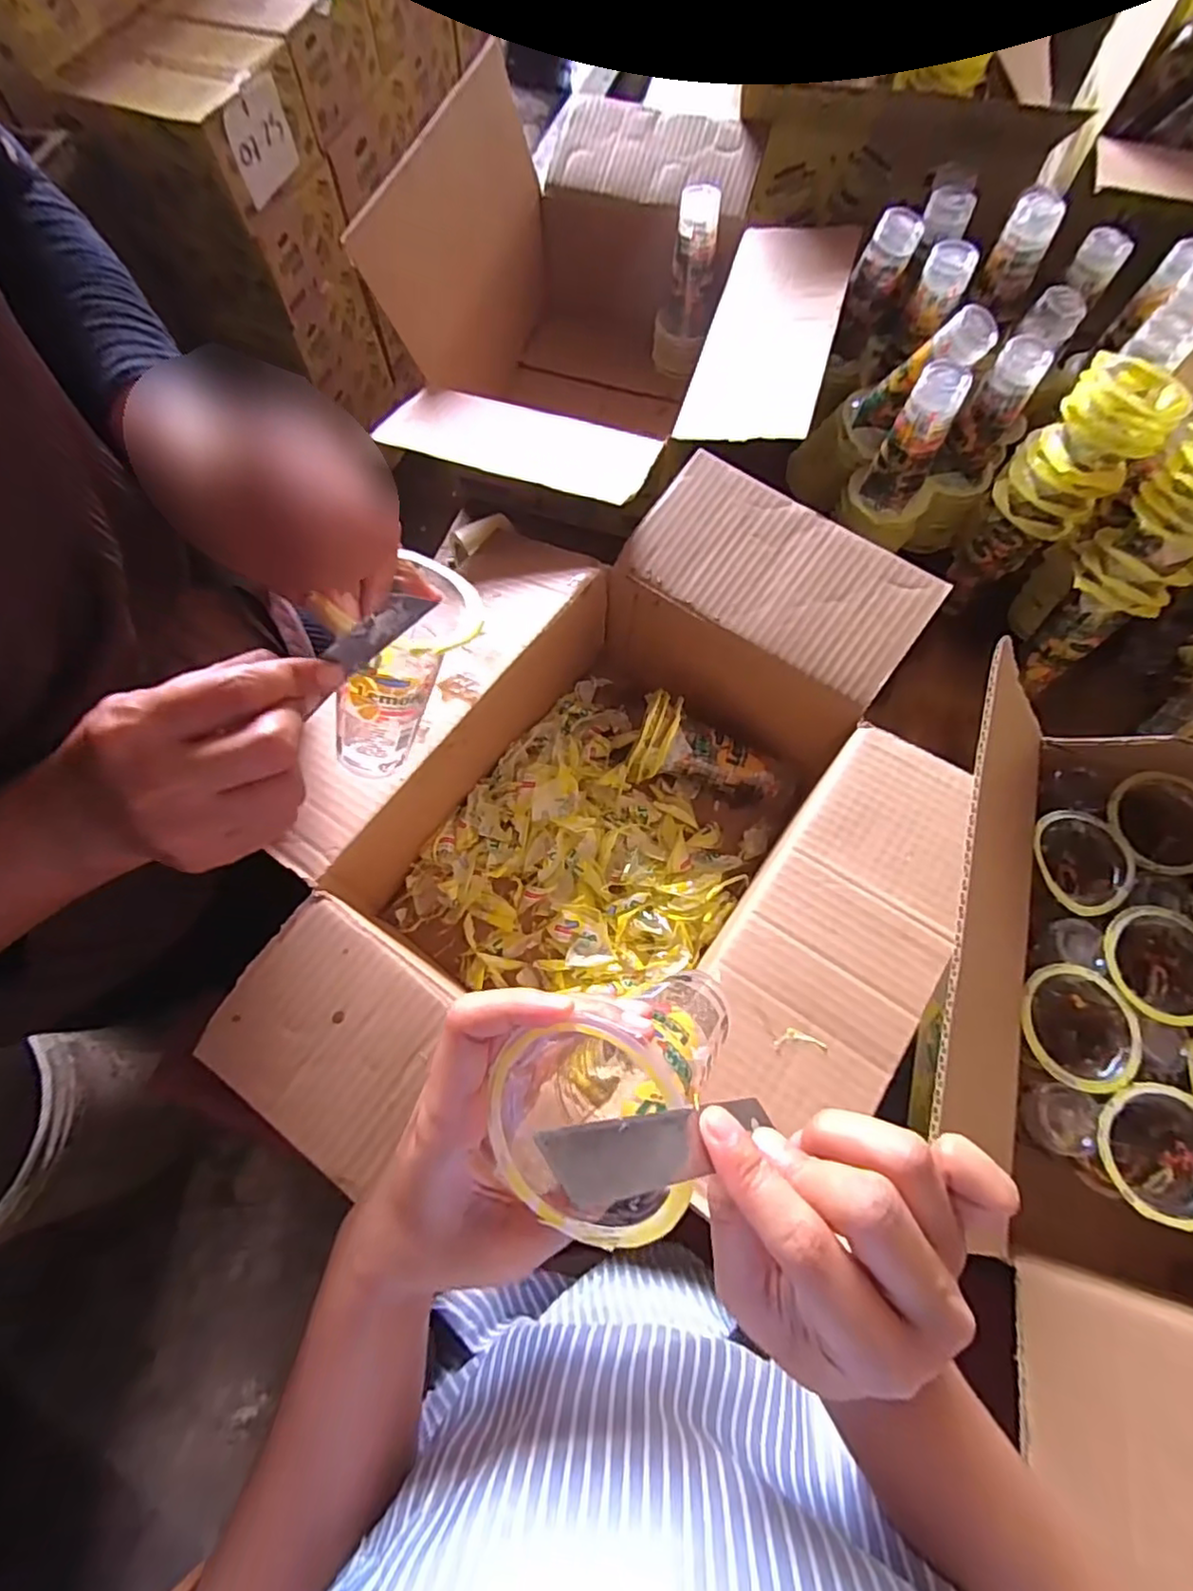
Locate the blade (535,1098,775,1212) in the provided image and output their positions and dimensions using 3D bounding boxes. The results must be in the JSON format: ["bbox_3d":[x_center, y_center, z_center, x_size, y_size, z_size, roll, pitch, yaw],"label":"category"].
[{"bbox_3d":[0.022,0.097,0.179,0.004,0.095,0.018,-28,58,34],"label":"blade"}]

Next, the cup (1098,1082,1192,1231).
[{"bbox_3d":[0.325,0.216,0.398,0.069,0.077,0.070,0,69,0],"label":"cup"}]

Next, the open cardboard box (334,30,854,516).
[{"bbox_3d":[0.032,-0.466,0.681,0.388,0.281,0.527,17,70,6],"label":"open cardboard box"}]

